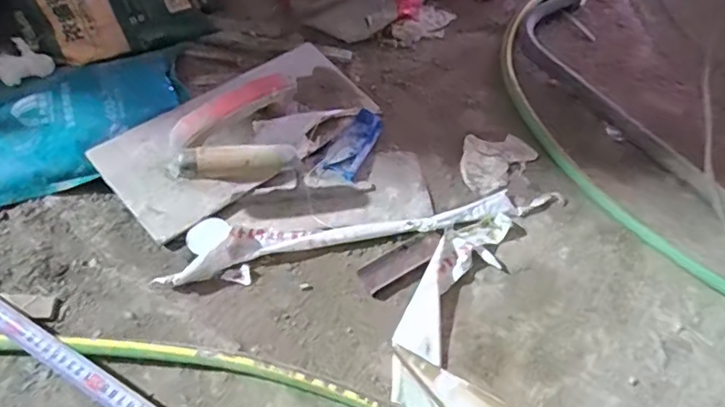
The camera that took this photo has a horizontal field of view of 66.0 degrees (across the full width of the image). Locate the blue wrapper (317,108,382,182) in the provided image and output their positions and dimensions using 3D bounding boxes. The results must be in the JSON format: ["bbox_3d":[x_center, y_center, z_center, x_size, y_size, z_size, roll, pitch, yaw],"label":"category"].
[{"bbox_3d":[-0.011,-0.075,0.688,0.046,0.013,0.102,22,57,12],"label":"blue wrapper"}]

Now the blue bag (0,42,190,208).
[{"bbox_3d":[-0.332,-0.097,0.658,0.133,0.051,0.296,40,62,22],"label":"blue bag"}]

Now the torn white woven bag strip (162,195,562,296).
[{"bbox_3d":[0.020,0.034,0.608,0.436,0.034,0.083,-7,56,-8],"label":"torn white woven bag strip"}]

